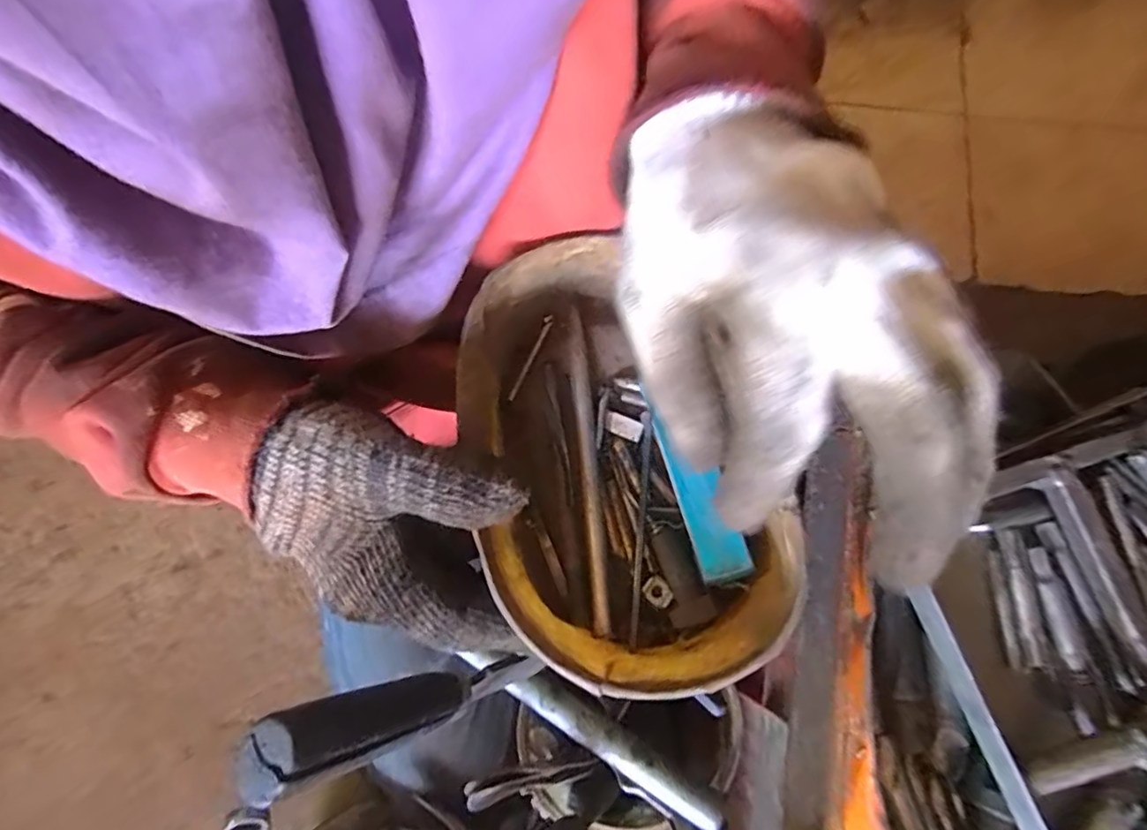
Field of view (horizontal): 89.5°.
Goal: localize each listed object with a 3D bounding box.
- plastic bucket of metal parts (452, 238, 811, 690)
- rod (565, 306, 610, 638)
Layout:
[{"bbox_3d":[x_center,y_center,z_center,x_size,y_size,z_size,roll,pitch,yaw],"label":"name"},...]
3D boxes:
[{"bbox_3d":[0.013,0.023,0.267,0.119,0.075,0.193,-17,78,-9],"label":"plastic bucket of metal parts"},{"bbox_3d":[0.007,0.025,0.287,0.010,0.009,0.157,-4,80,-4],"label":"rod"}]

